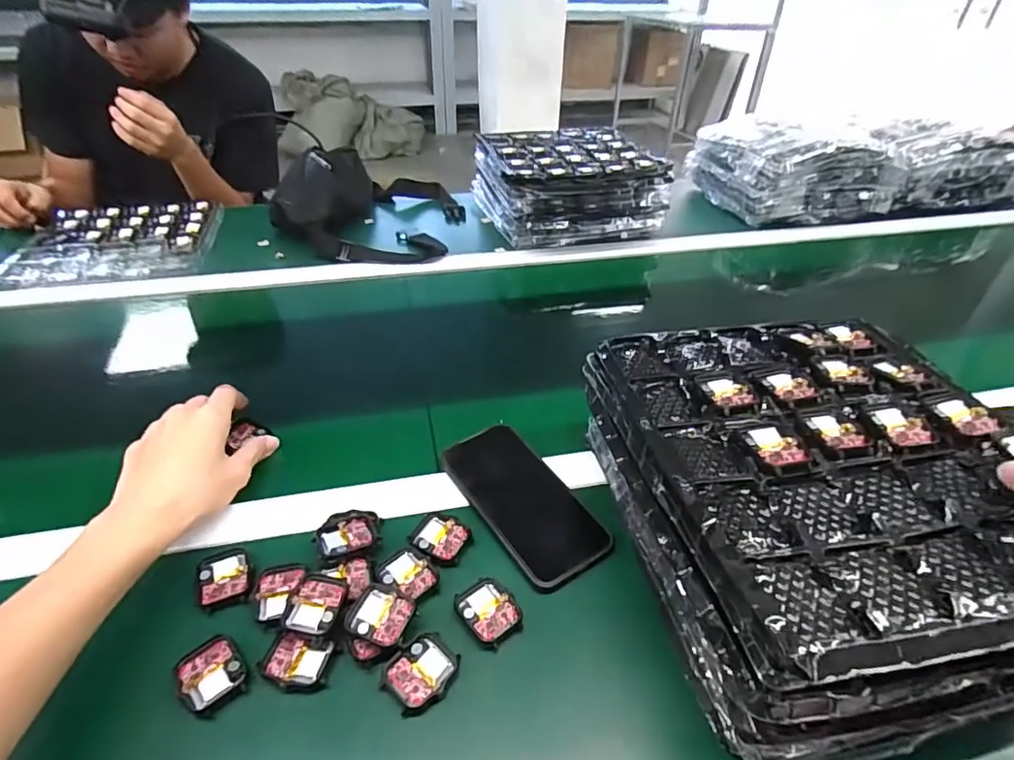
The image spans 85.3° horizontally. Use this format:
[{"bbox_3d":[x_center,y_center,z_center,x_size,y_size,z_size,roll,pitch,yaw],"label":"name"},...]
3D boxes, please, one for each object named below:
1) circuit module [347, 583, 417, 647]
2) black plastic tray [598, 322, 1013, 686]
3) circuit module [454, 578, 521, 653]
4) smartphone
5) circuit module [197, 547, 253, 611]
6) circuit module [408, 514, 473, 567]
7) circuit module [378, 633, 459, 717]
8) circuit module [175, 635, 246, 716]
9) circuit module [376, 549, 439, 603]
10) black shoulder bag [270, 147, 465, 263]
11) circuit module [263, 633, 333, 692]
[{"bbox_3d":[-0.087,0.164,0.383,0.042,0.013,0.036,17,40,19],"label":"circuit module"},{"bbox_3d":[0.220,0.039,0.375,0.249,0.026,0.288,-6,39,-6],"label":"black plastic tray"},{"bbox_3d":[-0.014,0.164,0.395,0.038,0.004,0.048,-25,45,-30],"label":"circuit module"},{"bbox_3d":[0.013,0.101,0.467,0.078,0.009,0.154,-25,54,-27],"label":"smartphone"},{"bbox_3d":[-0.209,0.144,0.409,0.036,0.009,0.046,-11,39,-15],"label":"circuit module"},{"bbox_3d":[-0.053,0.125,0.439,0.043,0.004,0.036,20,42,23],"label":"circuit module"},{"bbox_3d":[-0.057,0.191,0.362,0.037,0.004,0.045,31,47,32],"label":"circuit module"},{"bbox_3d":[-0.191,0.190,0.357,0.036,0.007,0.040,-28,46,-32],"label":"circuit module"},{"bbox_3d":[-0.073,0.145,0.412,0.043,0.006,0.034,24,43,26],"label":"circuit module"},{"bbox_3d":[-0.223,-0.291,0.906,0.292,0.124,0.295,-4,38,-7],"label":"black shoulder bag"},{"bbox_3d":[-0.139,0.186,0.364,0.041,0.009,0.033,4,38,3],"label":"circuit module"}]

